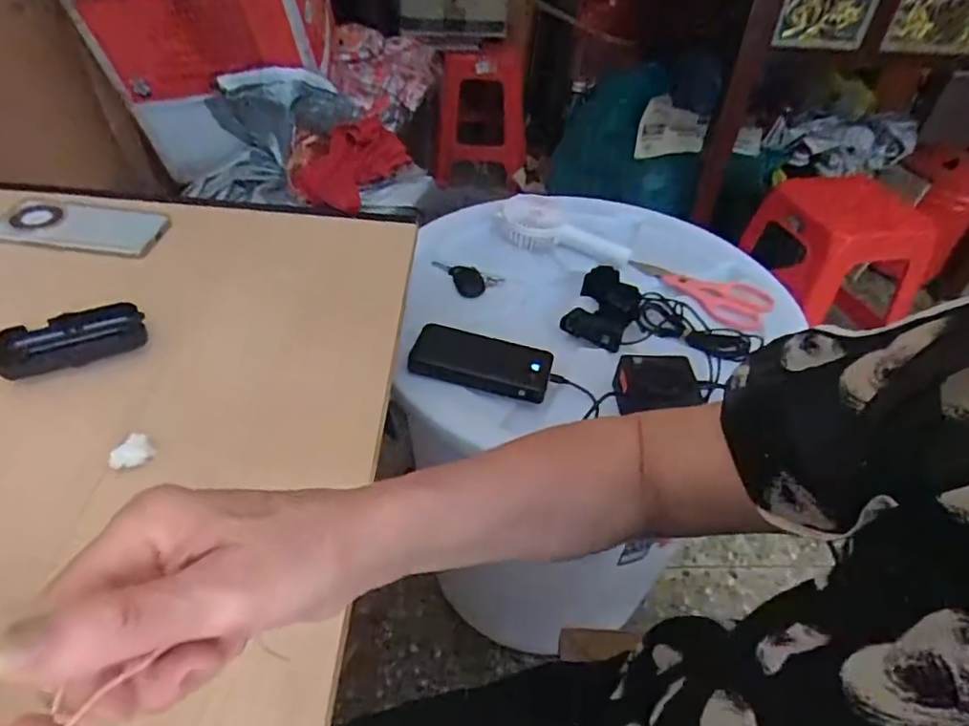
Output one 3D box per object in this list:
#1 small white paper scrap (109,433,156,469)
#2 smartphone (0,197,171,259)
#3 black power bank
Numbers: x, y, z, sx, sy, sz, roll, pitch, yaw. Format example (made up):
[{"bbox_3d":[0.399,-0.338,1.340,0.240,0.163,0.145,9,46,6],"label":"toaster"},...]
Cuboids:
[{"bbox_3d":[-0.260,0.066,0.437,0.013,0.018,0.029,31,50,26],"label":"small white paper scrap"},{"bbox_3d":[-0.437,-0.149,0.646,0.165,0.013,0.080,7,48,-4],"label":"smartphone"},{"bbox_3d":[-0.003,-0.002,0.676,0.152,0.030,0.075,11,44,8],"label":"black power bank"}]

